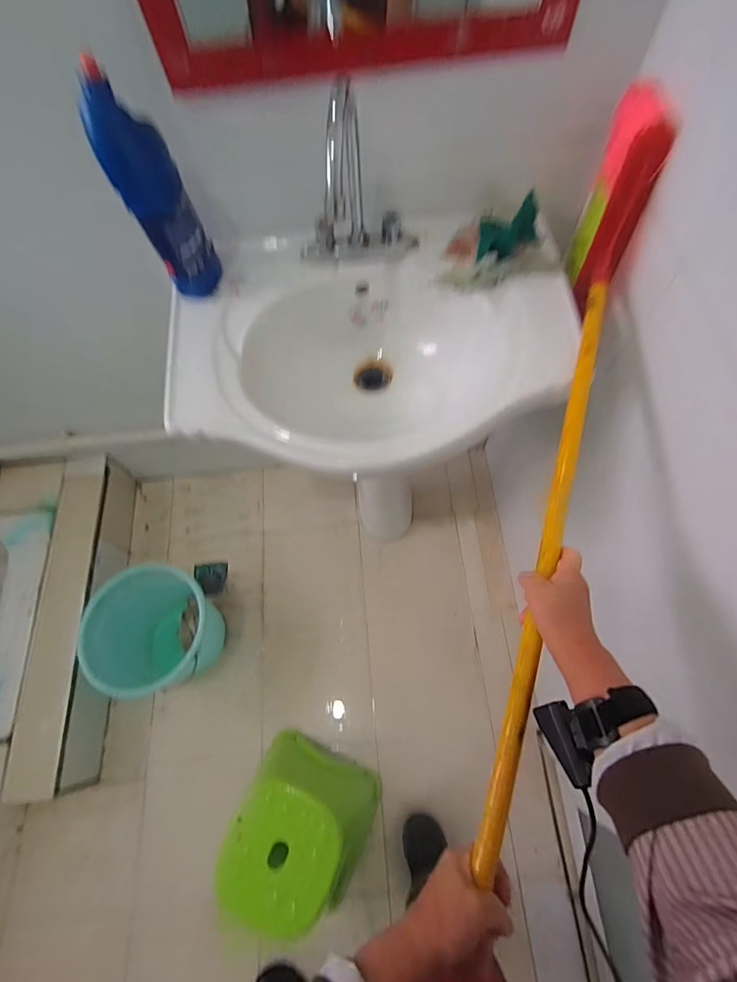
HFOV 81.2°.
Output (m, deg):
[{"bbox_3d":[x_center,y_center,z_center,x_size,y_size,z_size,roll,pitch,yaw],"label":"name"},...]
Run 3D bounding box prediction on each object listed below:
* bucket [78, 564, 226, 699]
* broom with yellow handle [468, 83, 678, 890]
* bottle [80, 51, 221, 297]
[{"bbox_3d":[-0.530,0.373,1.118,0.291,0.267,0.283,-1,67,2],"label":"bucket"},{"bbox_3d":[0.234,-0.052,0.505,0.068,0.185,0.852,15,77,7],"label":"broom with yellow handle"},{"bbox_3d":[-0.271,-0.373,0.558,0.073,0.253,0.063,-6,67,0],"label":"bottle"}]

